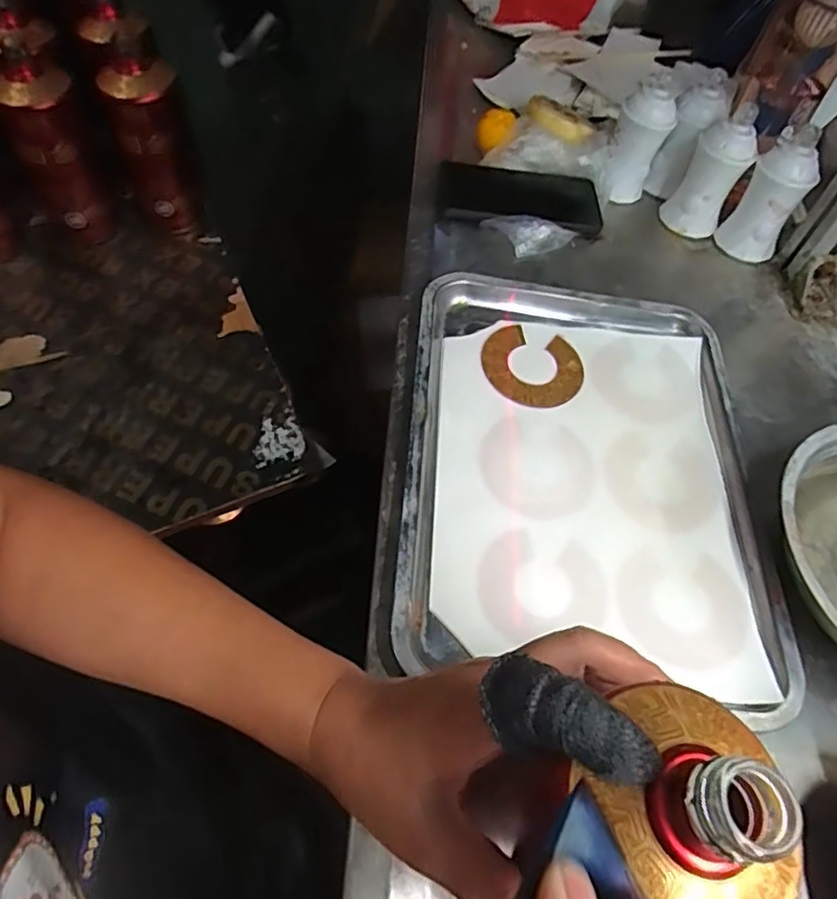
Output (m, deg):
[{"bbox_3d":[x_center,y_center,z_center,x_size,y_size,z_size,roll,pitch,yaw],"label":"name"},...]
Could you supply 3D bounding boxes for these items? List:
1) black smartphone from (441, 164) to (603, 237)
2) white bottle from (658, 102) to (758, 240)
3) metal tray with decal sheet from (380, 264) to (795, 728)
[{"bbox_3d":[0.104,-0.253,0.617,0.160,0.014,0.077,4,56,-3],"label":"black smartphone"},{"bbox_3d":[0.287,-0.270,0.609,0.054,0.114,0.050,23,58,10],"label":"white bottle"},{"bbox_3d":[0.121,0.003,0.454,0.251,0.025,0.326,5,56,-1],"label":"metal tray with decal sheet"}]

